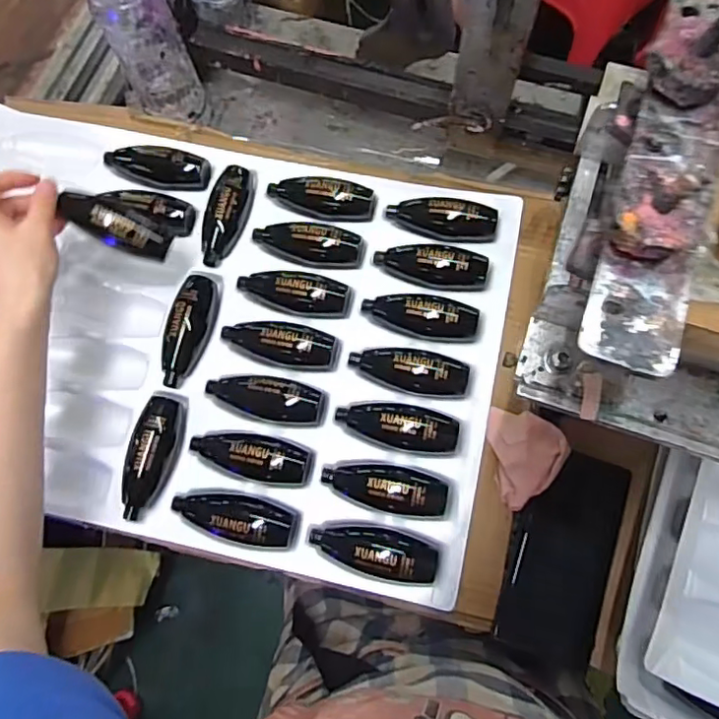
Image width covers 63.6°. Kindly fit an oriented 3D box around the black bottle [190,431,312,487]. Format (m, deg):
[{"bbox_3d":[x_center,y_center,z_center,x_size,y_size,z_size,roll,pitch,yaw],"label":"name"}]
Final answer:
[{"bbox_3d":[-0.092,0.078,0.476,0.101,0.023,0.037,13,74,6],"label":"black bottle"}]

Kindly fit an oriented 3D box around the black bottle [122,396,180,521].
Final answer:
[{"bbox_3d":[-0.177,0.079,0.478,0.035,0.018,0.100,12,74,6],"label":"black bottle"}]

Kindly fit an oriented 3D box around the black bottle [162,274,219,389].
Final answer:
[{"bbox_3d":[-0.149,-0.027,0.503,0.032,0.023,0.102,11,74,5],"label":"black bottle"}]

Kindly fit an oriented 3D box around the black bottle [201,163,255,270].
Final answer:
[{"bbox_3d":[-0.124,-0.135,0.536,0.033,0.021,0.101,12,74,6],"label":"black bottle"}]

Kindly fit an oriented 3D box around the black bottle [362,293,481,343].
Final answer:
[{"bbox_3d":[0.053,-0.042,0.499,0.098,0.025,0.038,14,74,6],"label":"black bottle"}]

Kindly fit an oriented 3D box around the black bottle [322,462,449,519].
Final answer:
[{"bbox_3d":[0.020,0.102,0.462,0.100,0.025,0.037,11,74,5],"label":"black bottle"}]

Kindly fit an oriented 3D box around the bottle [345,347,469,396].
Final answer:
[{"bbox_3d":[0.042,0.005,0.486,0.099,0.021,0.037,16,75,7],"label":"bottle"}]

